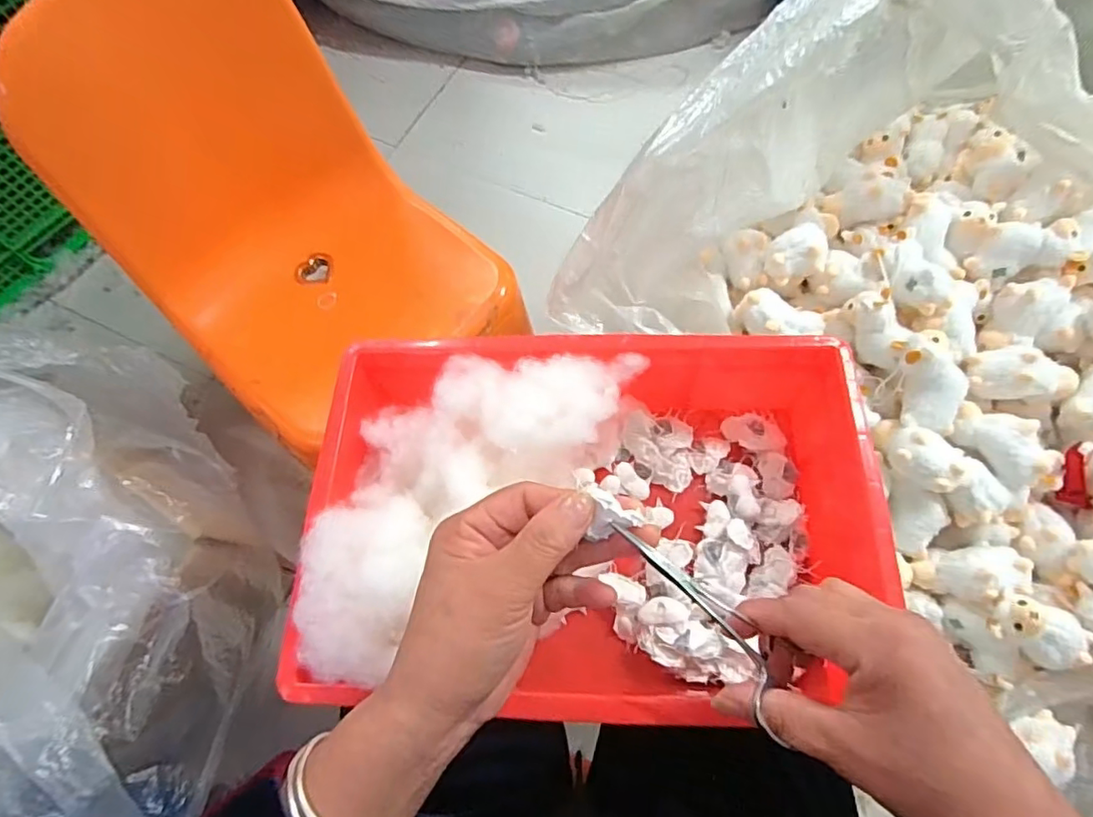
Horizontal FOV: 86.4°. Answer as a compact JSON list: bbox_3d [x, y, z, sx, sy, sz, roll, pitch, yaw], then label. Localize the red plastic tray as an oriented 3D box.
[{"bbox_3d":[0.028,0.067,0.408,0.354,0.114,0.230,-2,66,0],"label":"red plastic tray"}]

